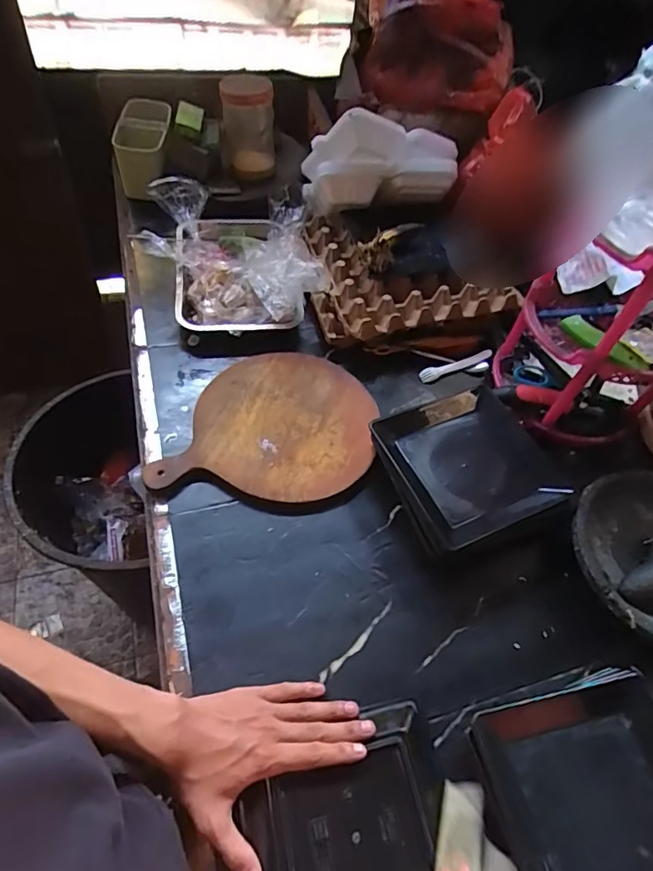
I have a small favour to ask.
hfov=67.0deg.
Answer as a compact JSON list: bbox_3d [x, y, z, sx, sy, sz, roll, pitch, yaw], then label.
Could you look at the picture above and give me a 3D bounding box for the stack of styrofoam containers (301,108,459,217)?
[{"bbox_3d":[0.098,-0.474,0.867,0.273,0.151,0.076,1,55,-6],"label":"stack of styrofoam containers"}]

